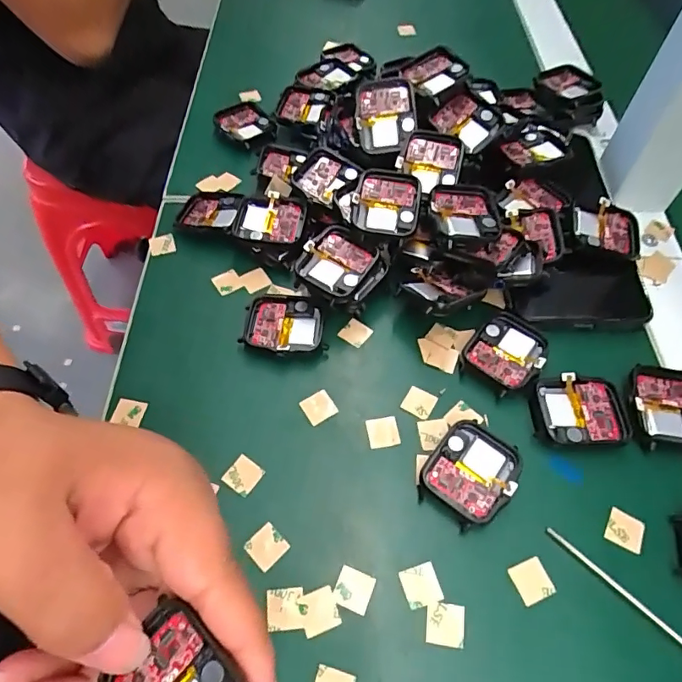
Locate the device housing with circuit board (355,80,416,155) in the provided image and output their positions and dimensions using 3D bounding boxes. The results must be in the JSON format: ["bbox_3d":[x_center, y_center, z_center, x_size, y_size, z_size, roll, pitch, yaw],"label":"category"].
[{"bbox_3d":[0.028,-0.140,0.308,0.037,0.041,0.011,-1,18,4],"label":"device housing with circuit board"}]

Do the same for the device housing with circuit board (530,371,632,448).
[{"bbox_3d":[0.120,0.035,0.247,0.046,0.006,0.036,4,57,4],"label":"device housing with circuit board"}]

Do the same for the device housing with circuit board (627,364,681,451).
[{"bbox_3d":[0.166,0.035,0.249,0.040,0.007,0.044,11,58,8],"label":"device housing with circuit board"}]

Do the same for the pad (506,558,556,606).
[{"bbox_3d":[0.082,0.103,0.213,0.016,0.004,0.016,-20,59,-11],"label":"pad"}]

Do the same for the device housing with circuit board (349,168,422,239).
[{"bbox_3d":[0.026,-0.078,0.282,0.037,0.009,0.041,11,77,2],"label":"device housing with circuit board"}]

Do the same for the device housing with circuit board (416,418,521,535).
[{"bbox_3d":[0.061,0.062,0.232,0.037,0.011,0.045,34,64,21],"label":"device housing with circuit board"}]

